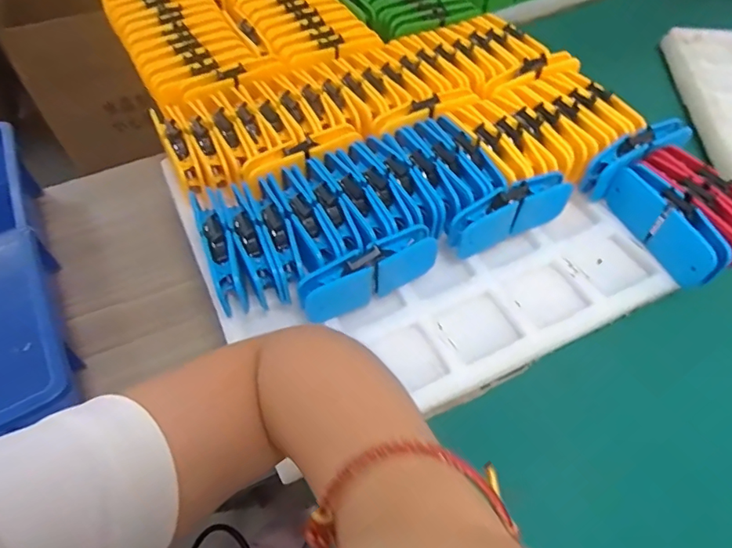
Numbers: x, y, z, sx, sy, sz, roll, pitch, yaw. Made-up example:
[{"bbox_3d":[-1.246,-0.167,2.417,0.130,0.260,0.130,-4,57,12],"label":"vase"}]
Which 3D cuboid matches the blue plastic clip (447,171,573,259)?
[{"bbox_3d":[0.123,-0.052,0.436,0.115,0.048,0.022,-25,56,-16],"label":"blue plastic clip"}]

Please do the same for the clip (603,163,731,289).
[{"bbox_3d":[0.254,-0.043,0.432,0.027,0.044,0.113,-17,55,-12],"label":"clip"}]

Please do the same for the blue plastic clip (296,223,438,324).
[{"bbox_3d":[0.002,0.001,0.403,0.113,0.052,0.017,-25,56,-17],"label":"blue plastic clip"}]

